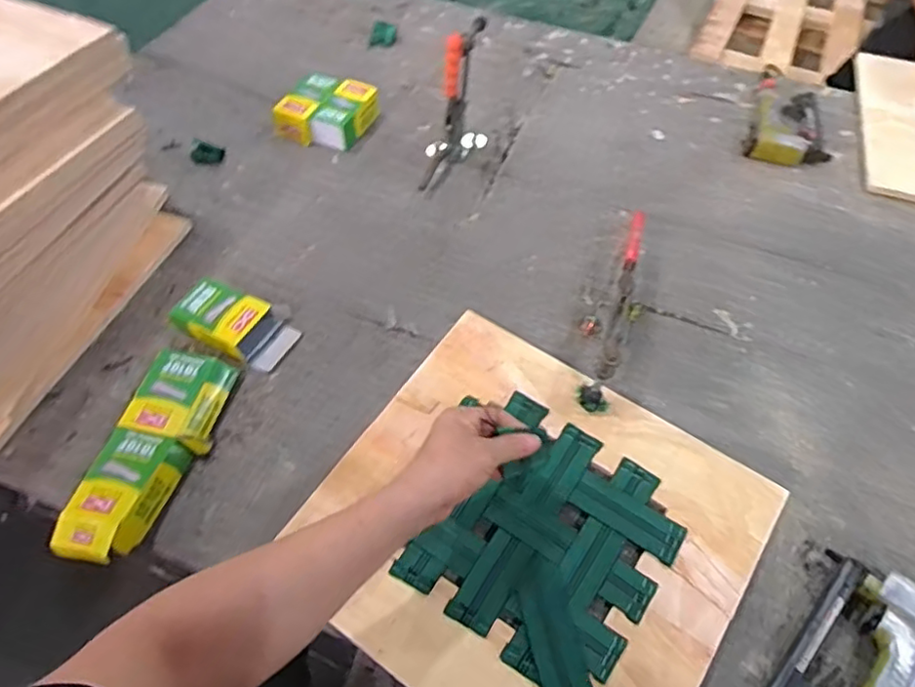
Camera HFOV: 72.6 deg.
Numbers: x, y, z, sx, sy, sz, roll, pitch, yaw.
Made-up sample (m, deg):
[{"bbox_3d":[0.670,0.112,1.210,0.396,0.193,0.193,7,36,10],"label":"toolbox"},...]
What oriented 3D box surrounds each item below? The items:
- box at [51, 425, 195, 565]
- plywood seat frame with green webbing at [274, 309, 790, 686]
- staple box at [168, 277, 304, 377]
[{"bbox_3d":[-0.364,0.165,0.678,0.094,0.040,0.143,10,56,5],"label":"box"},{"bbox_3d":[0.077,0.193,0.673,0.424,0.013,0.396,32,60,19],"label":"plywood seat frame with green webbing"},{"bbox_3d":[-0.292,-0.030,0.822,0.155,0.034,0.098,18,57,11],"label":"staple box"}]

